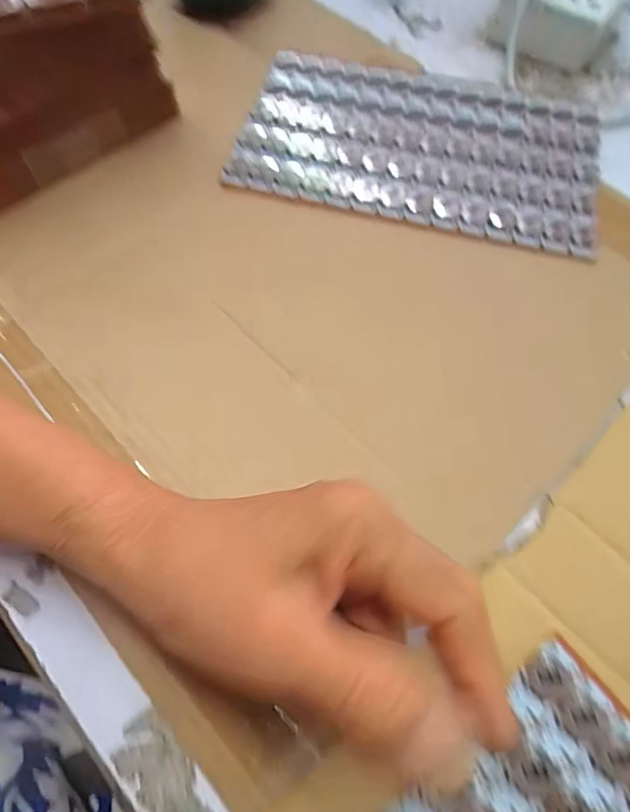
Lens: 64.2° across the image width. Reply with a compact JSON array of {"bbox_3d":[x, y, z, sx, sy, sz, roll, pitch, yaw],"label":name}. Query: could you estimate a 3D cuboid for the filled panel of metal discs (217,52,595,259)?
[{"bbox_3d":[0.077,-0.192,0.364,0.246,0.008,0.159,13,64,6],"label":"filled panel of metal discs"}]

